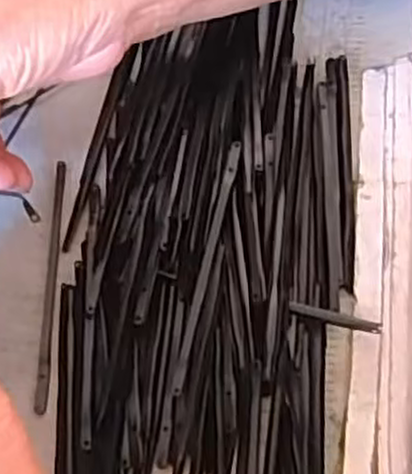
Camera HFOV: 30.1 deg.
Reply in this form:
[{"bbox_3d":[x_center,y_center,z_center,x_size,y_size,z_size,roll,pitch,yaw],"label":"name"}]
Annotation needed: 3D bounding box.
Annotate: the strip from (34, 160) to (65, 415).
[{"bbox_3d":[-0.059,0.016,0.291,0.005,0.004,0.100,-2,66,5],"label":"strip"}]

